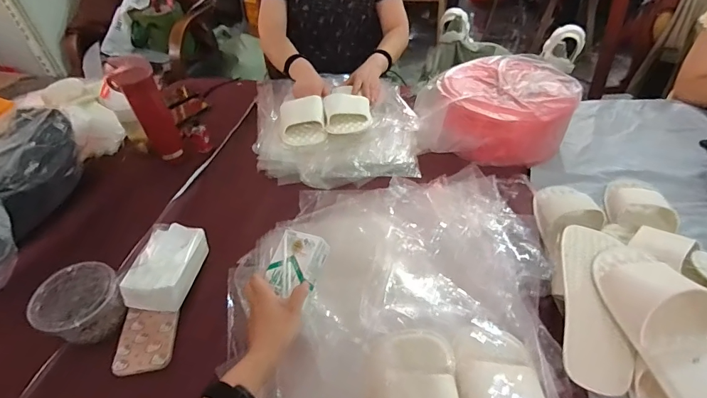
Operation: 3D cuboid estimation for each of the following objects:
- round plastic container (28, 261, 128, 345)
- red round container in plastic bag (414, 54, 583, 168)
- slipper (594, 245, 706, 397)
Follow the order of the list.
[{"bbox_3d":[-0.416,0.162,0.613,0.100,0.075,0.112,24,50,27],"label":"round plastic container"},{"bbox_3d":[0.308,-0.204,0.892,0.324,0.114,0.264,5,44,11],"label":"red round container in plastic bag"},{"bbox_3d":[0.400,0.158,0.494,0.099,0.063,0.256,-7,43,-2],"label":"slipper"}]

